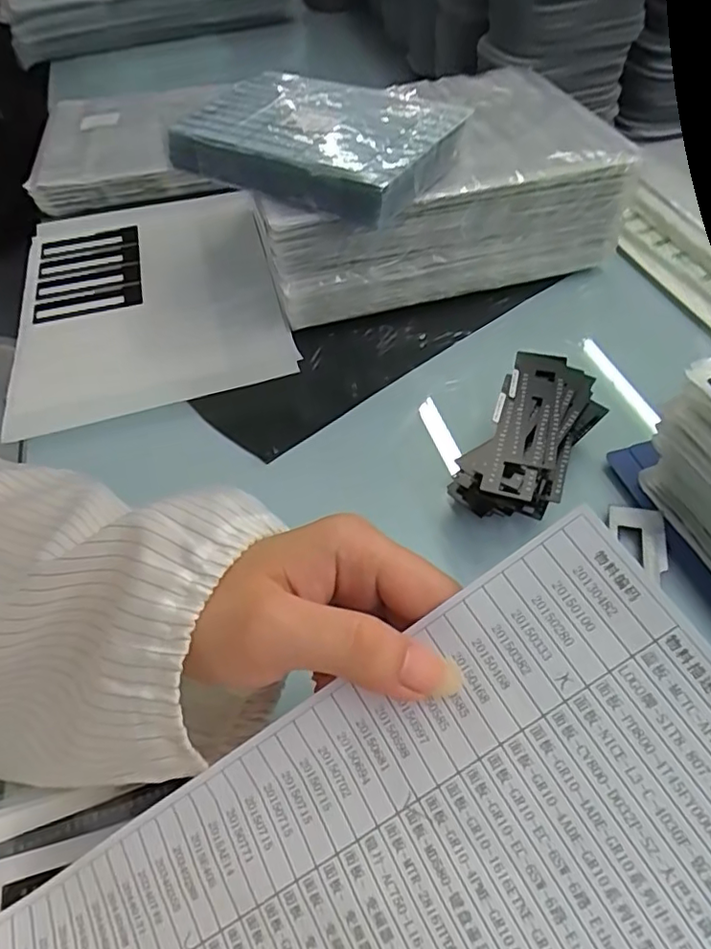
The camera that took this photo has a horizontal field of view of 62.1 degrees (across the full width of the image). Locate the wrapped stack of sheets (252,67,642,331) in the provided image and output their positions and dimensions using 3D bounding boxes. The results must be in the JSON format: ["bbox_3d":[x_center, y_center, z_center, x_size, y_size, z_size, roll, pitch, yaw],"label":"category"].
[{"bbox_3d":[0.049,-0.234,0.476,0.268,0.083,0.181,-15,52,-8],"label":"wrapped stack of sheets"}]

